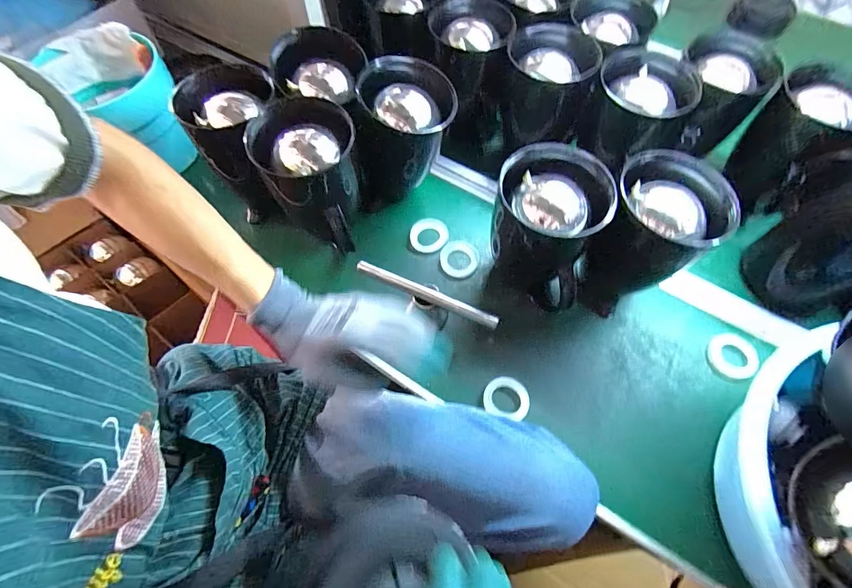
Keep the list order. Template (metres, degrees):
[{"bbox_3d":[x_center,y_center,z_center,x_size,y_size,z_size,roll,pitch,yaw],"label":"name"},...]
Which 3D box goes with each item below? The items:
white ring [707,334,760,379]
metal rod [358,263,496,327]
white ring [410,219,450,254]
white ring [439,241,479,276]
[{"bbox_3d":[0.423,0.085,0.546,0.071,0.006,0.062,-9,63,-5],"label":"white ring"},{"bbox_3d":[-0.002,0.000,0.526,0.201,0.012,0.016,23,64,11],"label":"metal rod"},{"bbox_3d":[0.007,-0.094,0.637,0.056,0.019,0.060,0,62,0],"label":"white ring"},{"bbox_3d":[0.052,-0.053,0.618,0.059,0.010,0.059,0,62,0],"label":"white ring"}]

